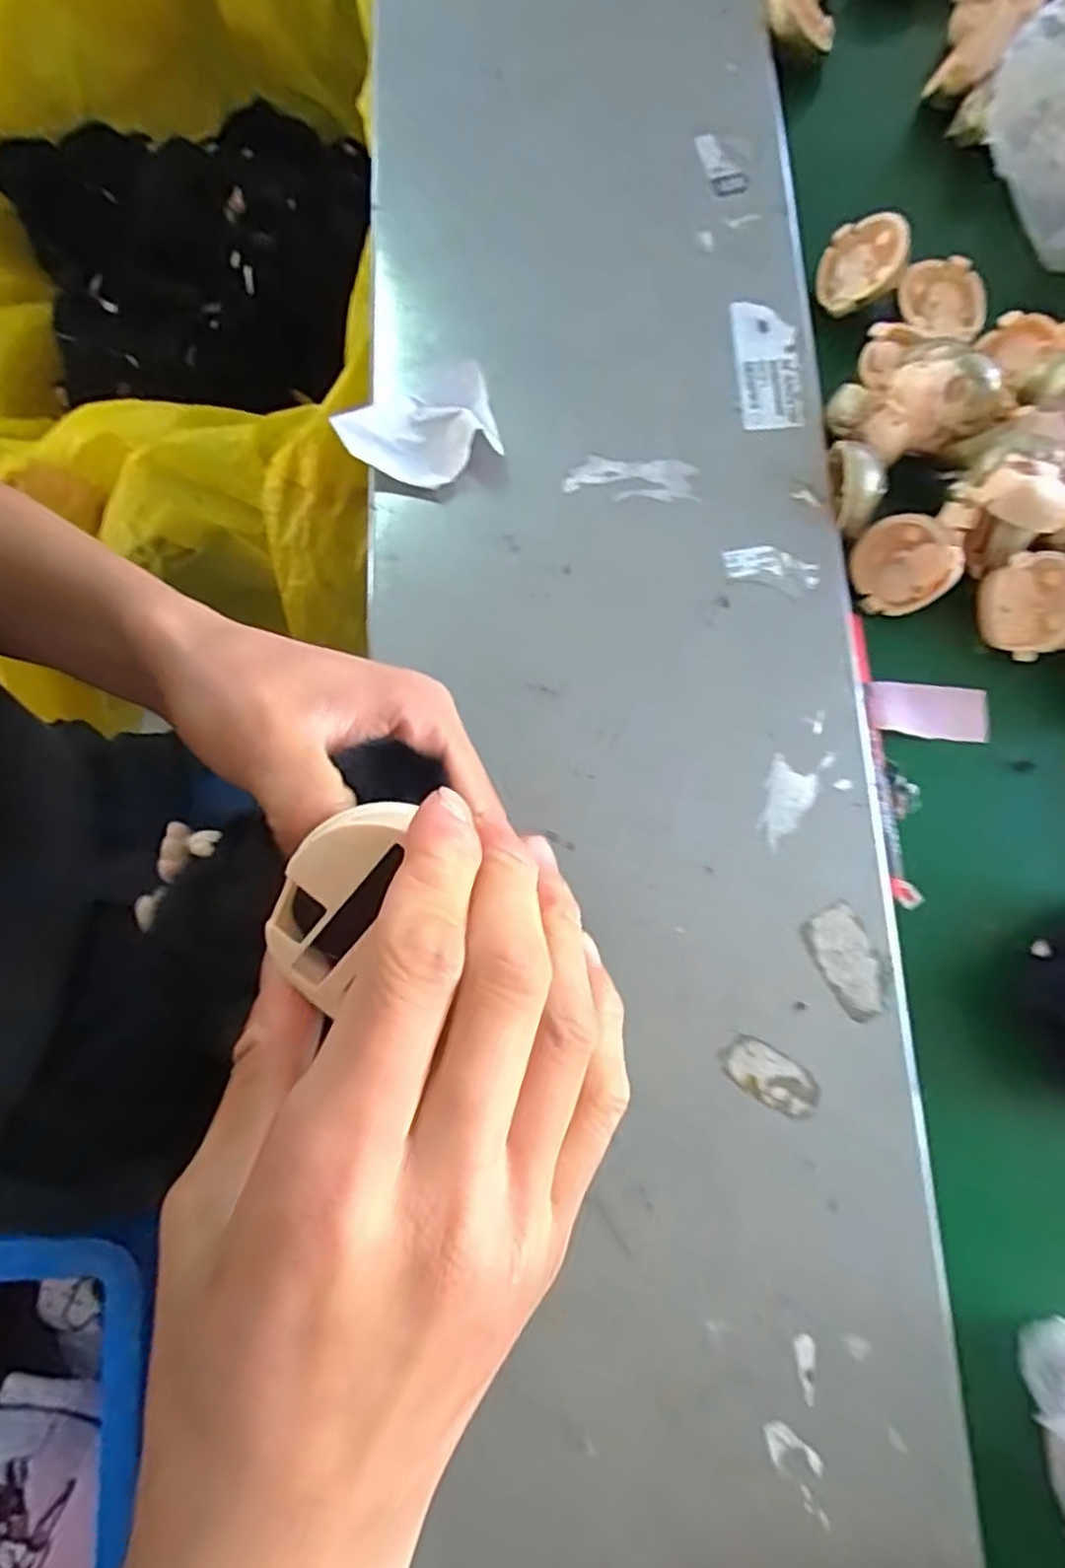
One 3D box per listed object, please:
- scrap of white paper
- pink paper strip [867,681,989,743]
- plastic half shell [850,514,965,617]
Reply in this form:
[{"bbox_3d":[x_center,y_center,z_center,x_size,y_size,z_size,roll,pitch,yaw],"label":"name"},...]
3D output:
[{"bbox_3d":[-0.055,-0.185,0.382,0.080,0.019,0.059,-32,78,-4],"label":"scrap of white paper"},{"bbox_3d":[0.202,-0.037,0.372,0.059,0.006,0.028,7,78,4],"label":"pink paper strip"},{"bbox_3d":[0.189,-0.112,0.372,0.020,0.050,0.046,-32,82,-42],"label":"plastic half shell"}]

